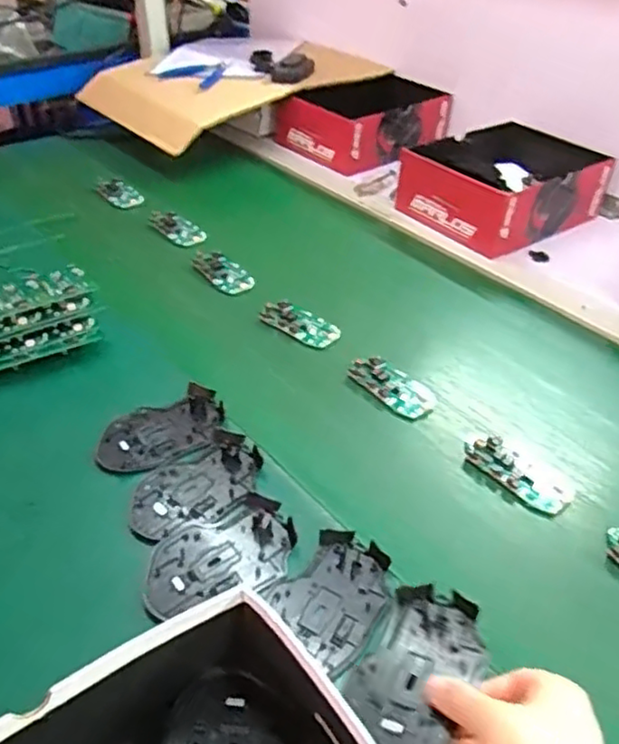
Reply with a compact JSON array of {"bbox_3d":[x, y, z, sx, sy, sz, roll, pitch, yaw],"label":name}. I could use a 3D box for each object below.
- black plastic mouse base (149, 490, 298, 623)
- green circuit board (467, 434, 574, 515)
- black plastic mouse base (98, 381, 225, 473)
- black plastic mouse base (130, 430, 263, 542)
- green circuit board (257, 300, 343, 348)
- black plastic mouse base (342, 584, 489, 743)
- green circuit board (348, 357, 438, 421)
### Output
[{"bbox_3d":[-0.067,0.135,0.486,0.113,0.012,0.074,-19,43,-25],"label":"black plastic mouse base"},{"bbox_3d":[0.184,0.086,0.569,0.048,0.016,0.091,-30,49,-34],"label":"green circuit board"},{"bbox_3d":[-0.130,0.052,0.585,0.115,0.012,0.068,-24,46,-29],"label":"black plastic mouse base"},{"bbox_3d":[-0.092,0.092,0.540,0.113,0.012,0.072,-24,46,-29],"label":"black plastic mouse base"},{"bbox_3d":[-0.010,-0.055,0.734,0.089,0.014,0.044,26,44,26],"label":"green circuit board"},{"bbox_3d":[0.067,0.187,0.410,0.066,0.022,0.109,22,43,23],"label":"black plastic mouse base"},{"bbox_3d":[0.085,0.013,0.653,0.052,0.014,0.089,-28,48,-32],"label":"green circuit board"}]

